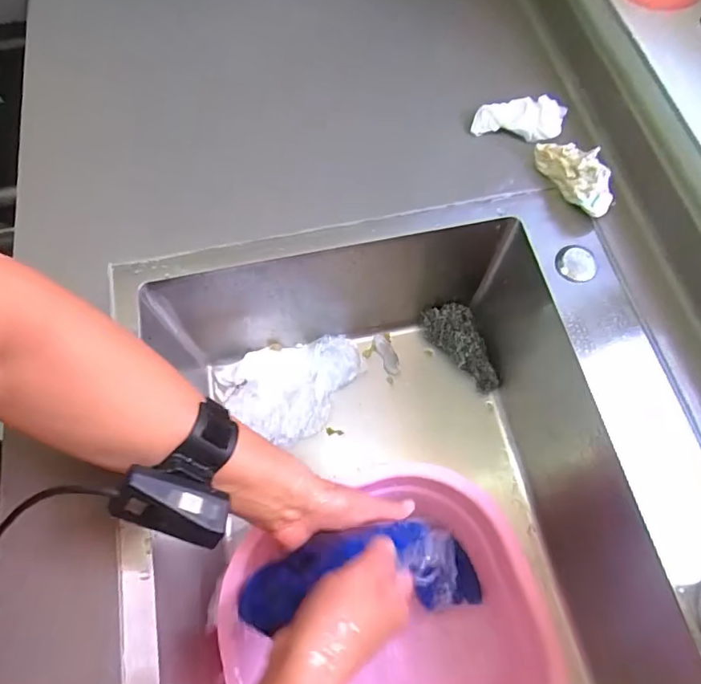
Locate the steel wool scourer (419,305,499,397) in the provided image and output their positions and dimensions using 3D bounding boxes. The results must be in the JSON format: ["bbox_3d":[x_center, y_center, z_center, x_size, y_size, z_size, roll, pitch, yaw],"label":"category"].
[{"bbox_3d":[0.129,0.007,0.600,0.055,0.033,0.111,-16,68,-7],"label":"steel wool scourer"}]

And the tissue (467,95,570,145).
[{"bbox_3d":[0.168,-0.216,0.495,0.090,0.028,0.040,-3,67,-1],"label":"tissue"}]

